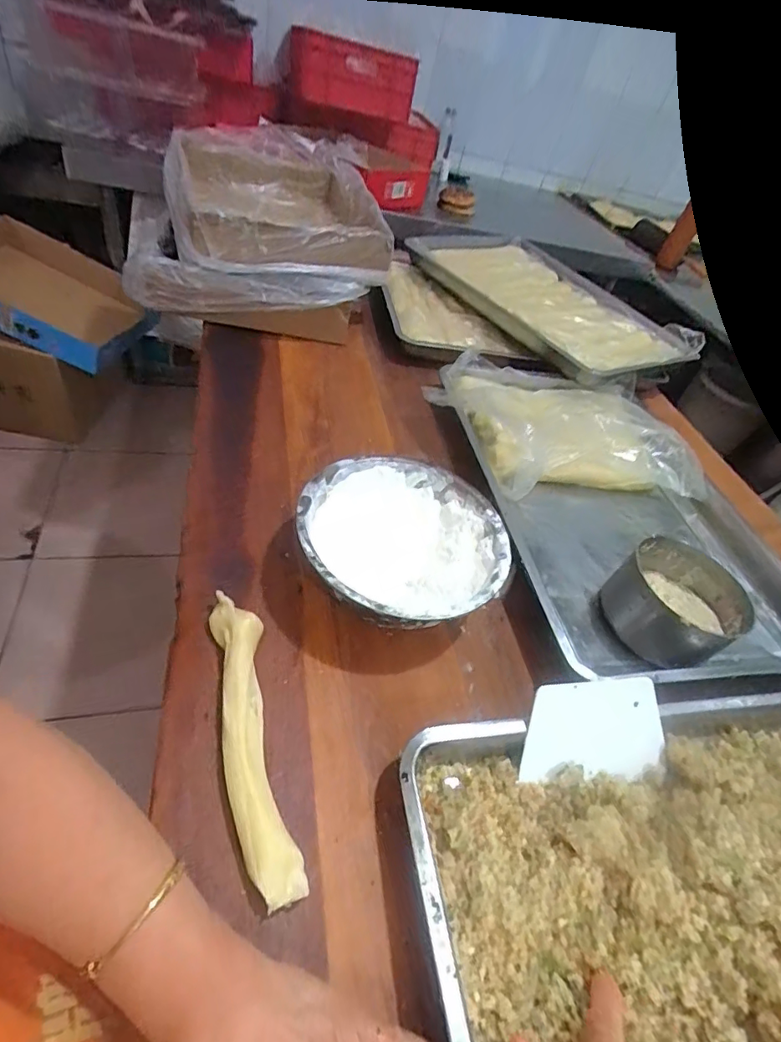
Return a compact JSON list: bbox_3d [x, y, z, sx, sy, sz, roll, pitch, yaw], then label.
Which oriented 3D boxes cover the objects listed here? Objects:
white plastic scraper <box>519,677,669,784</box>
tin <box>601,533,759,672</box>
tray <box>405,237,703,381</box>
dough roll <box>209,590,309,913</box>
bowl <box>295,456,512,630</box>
[{"bbox_3d":[0.187,0.188,0.461,0.141,0.091,0.005,5,3,-13],"label":"white plastic scraper"},{"bbox_3d":[0.332,0.100,0.599,0.133,0.082,0.131,9,45,-9],"label":"tin"},{"bbox_3d":[0.339,-0.509,1.127,0.406,0.040,0.649,-13,52,-28],"label":"tray"},{"bbox_3d":[-0.118,0.174,0.425,0.045,0.030,0.251,-4,49,-22],"label":"dough roll"},{"bbox_3d":[0.014,0.031,0.559,0.216,0.100,0.212,9,45,-9],"label":"bowl"}]

